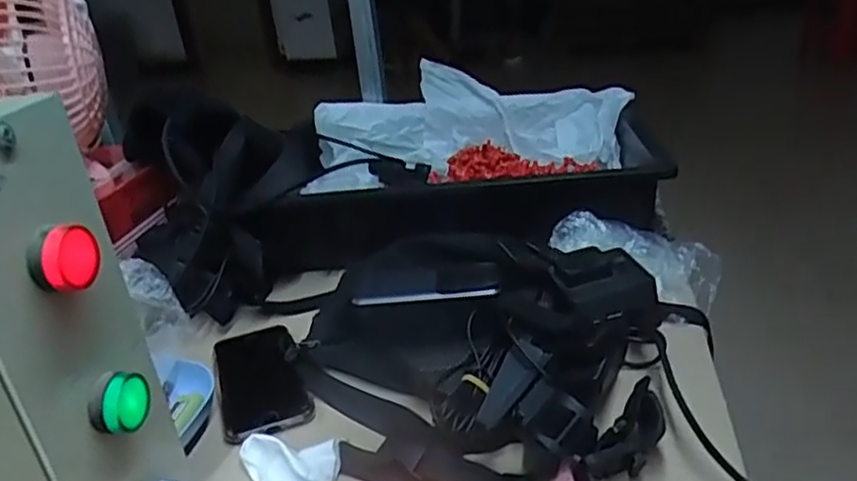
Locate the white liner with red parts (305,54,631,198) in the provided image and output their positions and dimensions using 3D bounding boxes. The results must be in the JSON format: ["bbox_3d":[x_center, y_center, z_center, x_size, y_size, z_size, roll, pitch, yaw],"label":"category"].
[{"bbox_3d":[0.050,-0.156,0.948,0.435,0.125,0.169,-1,25,8],"label":"white liner with red parts"}]

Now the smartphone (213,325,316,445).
[{"bbox_3d":[-0.141,0.110,0.546,0.068,0.015,0.136,-12,27,-16],"label":"smartphone"}]

